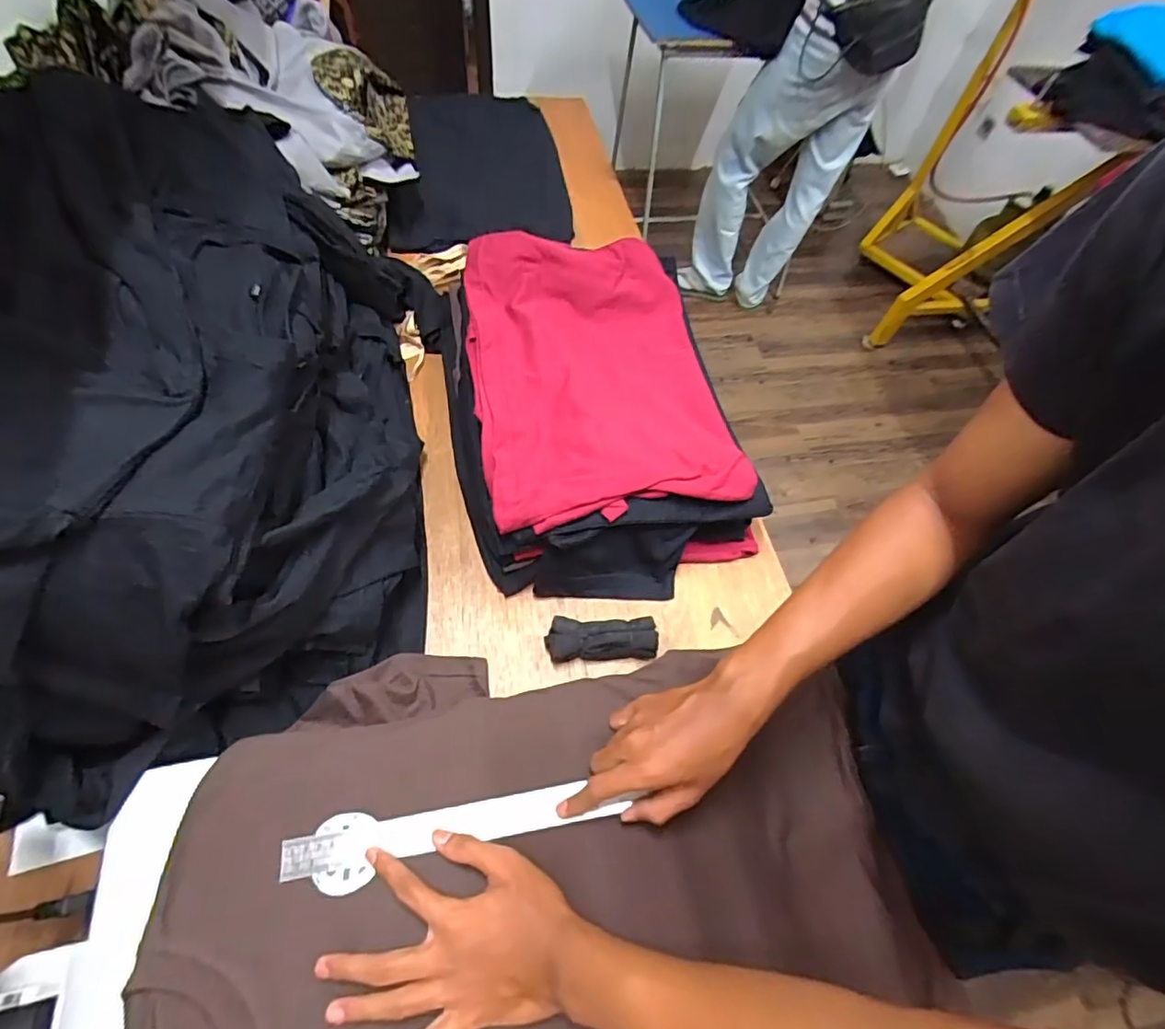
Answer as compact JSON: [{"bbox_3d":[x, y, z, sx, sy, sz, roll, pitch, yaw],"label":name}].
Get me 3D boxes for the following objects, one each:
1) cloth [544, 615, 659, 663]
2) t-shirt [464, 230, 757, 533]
[{"bbox_3d":[0.022,0.146,0.651,0.126,0.032,0.047,-1,60,-6],"label":"cloth"},{"bbox_3d":[0.021,-0.194,0.763,0.331,0.075,0.478,-6,60,-7],"label":"t-shirt"}]

